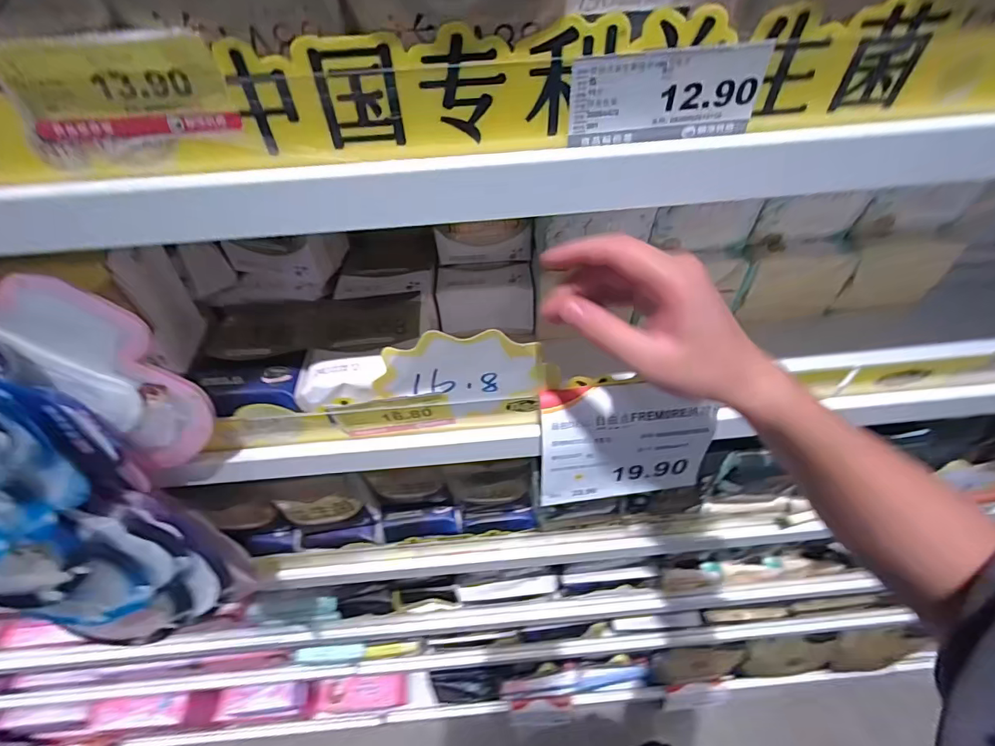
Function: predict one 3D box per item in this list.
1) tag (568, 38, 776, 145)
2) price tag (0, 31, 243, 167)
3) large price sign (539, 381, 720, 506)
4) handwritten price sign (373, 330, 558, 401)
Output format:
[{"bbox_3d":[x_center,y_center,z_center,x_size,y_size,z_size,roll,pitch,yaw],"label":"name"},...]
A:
[{"bbox_3d":[0.079,-0.128,0.215,0.089,0.037,0.004,-5,46,-1],"label":"tag"},{"bbox_3d":[-0.163,-0.117,0.199,0.092,0.045,0.006,-4,46,-1],"label":"price tag"},{"bbox_3d":[0.104,0.062,0.385,0.137,0.121,0.017,-5,36,-2],"label":"large price sign"},{"bbox_3d":[-0.022,-0.003,0.333,0.131,0.068,0.006,-5,46,-2],"label":"handwritten price sign"}]

